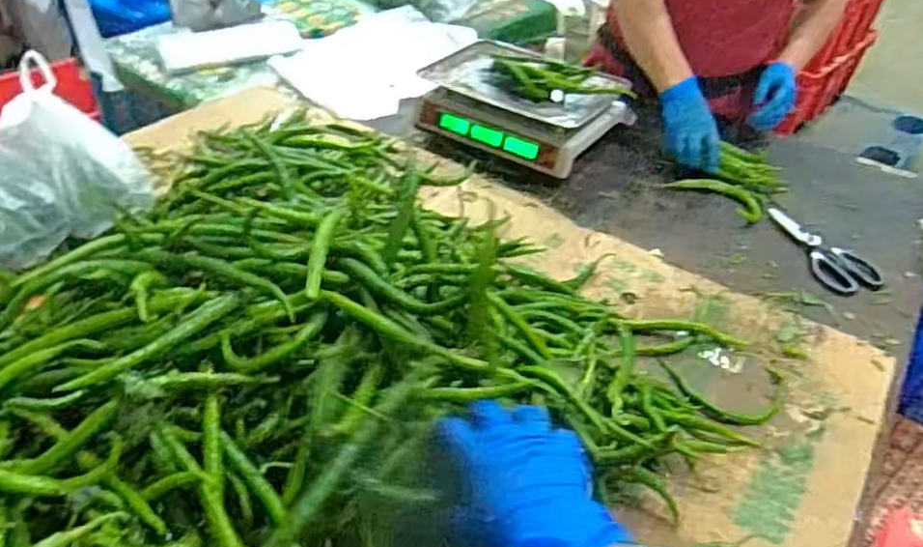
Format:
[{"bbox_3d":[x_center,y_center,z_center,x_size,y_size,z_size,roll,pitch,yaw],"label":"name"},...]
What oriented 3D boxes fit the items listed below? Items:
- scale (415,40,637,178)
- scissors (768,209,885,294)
[{"bbox_3d":[0.114,-0.316,1.226,0.334,0.119,0.297,24,43,23],"label":"scale"},{"bbox_3d":[0.544,-0.046,0.997,0.090,0.014,0.213,-4,39,-10],"label":"scissors"}]

